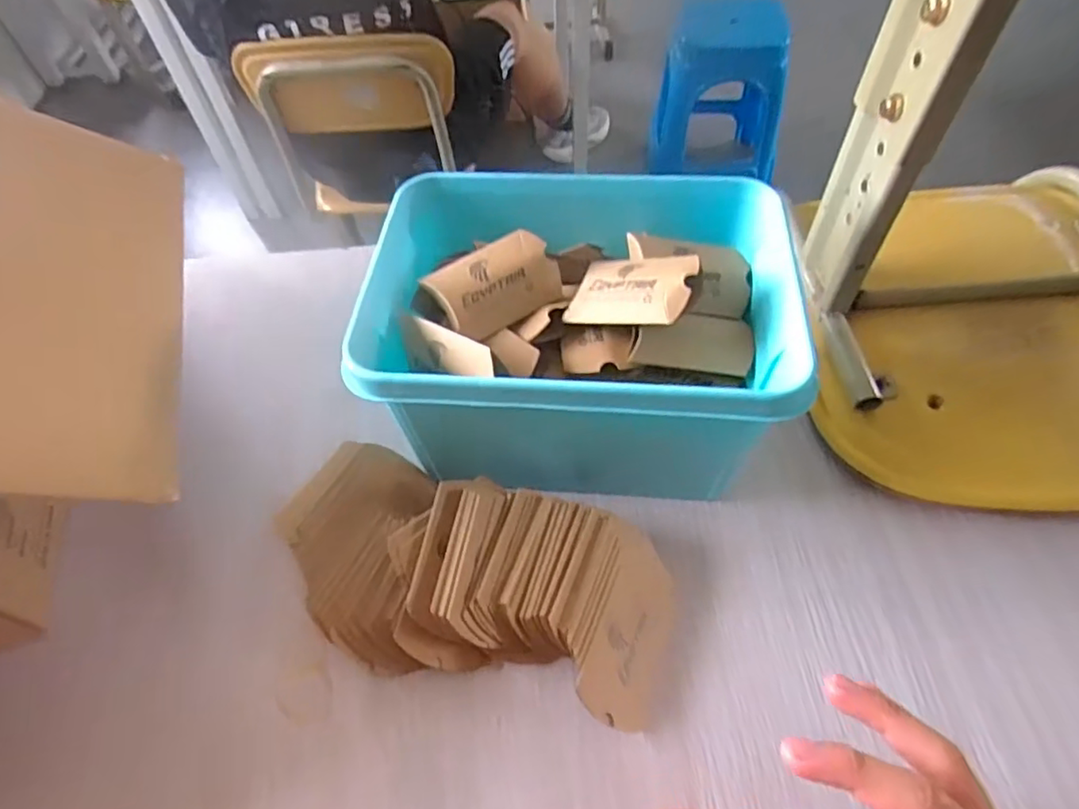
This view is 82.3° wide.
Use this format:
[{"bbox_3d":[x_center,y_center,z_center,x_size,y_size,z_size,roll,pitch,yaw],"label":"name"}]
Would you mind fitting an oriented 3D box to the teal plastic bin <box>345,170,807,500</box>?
[{"bbox_3d":[0.029,-0.051,0.458,0.265,0.158,0.199,-1,56,4],"label":"teal plastic bin"}]

